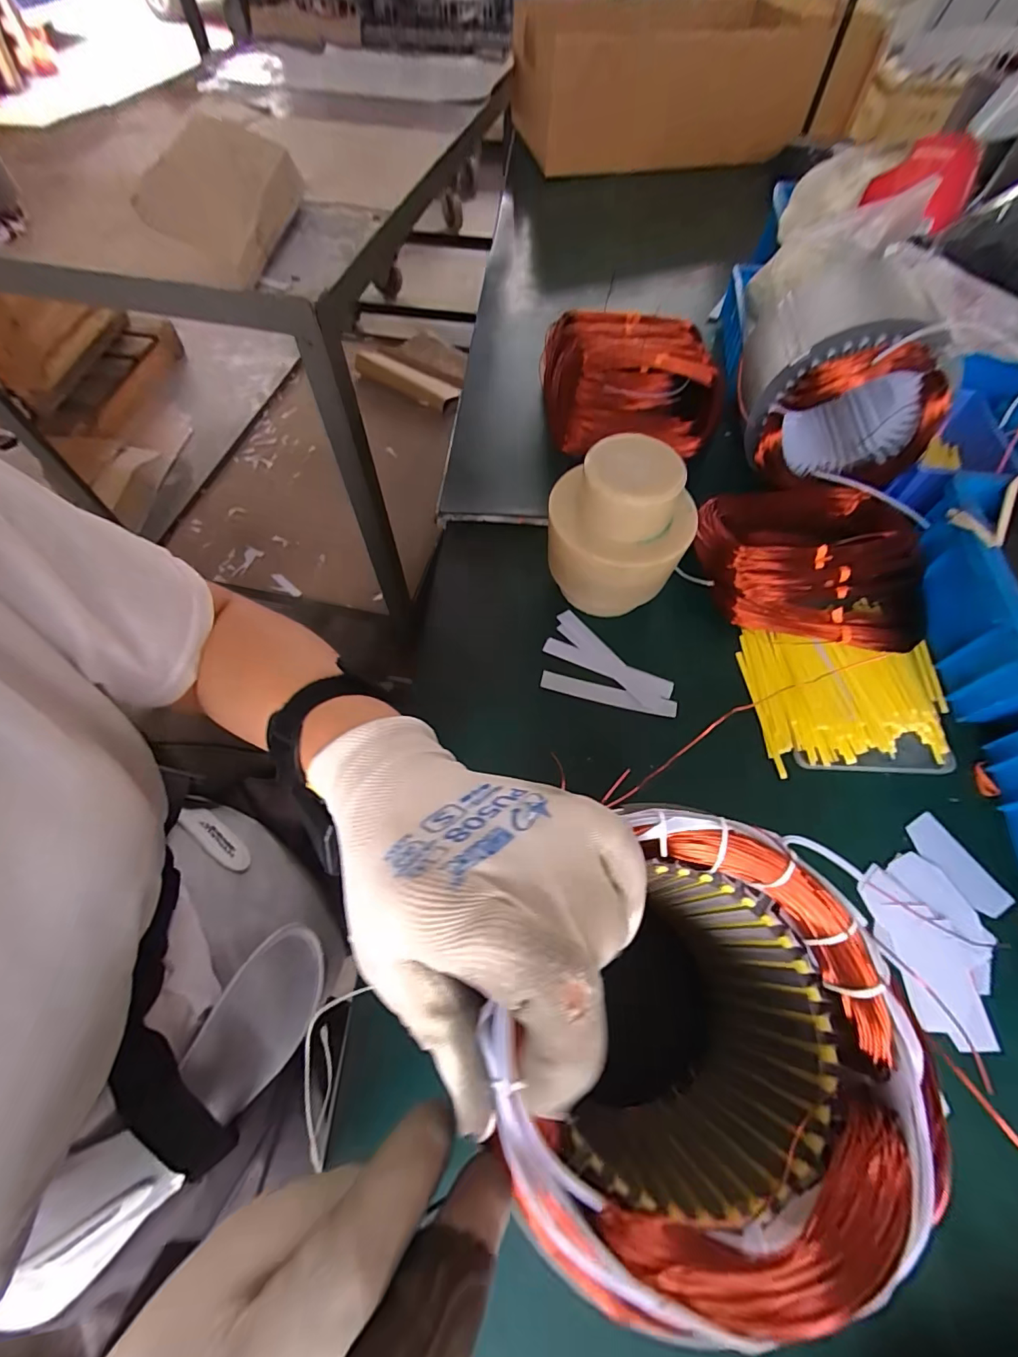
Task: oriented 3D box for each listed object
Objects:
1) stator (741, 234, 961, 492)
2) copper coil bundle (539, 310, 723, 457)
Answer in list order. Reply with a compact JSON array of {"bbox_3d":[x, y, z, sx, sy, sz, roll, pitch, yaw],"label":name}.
[{"bbox_3d":[0.287,-0.270,0.440,0.143,0.119,0.152,1,61,0],"label":"stator"},{"bbox_3d":[0.129,-0.329,0.546,0.186,0.077,0.183,5,62,3],"label":"copper coil bundle"}]

